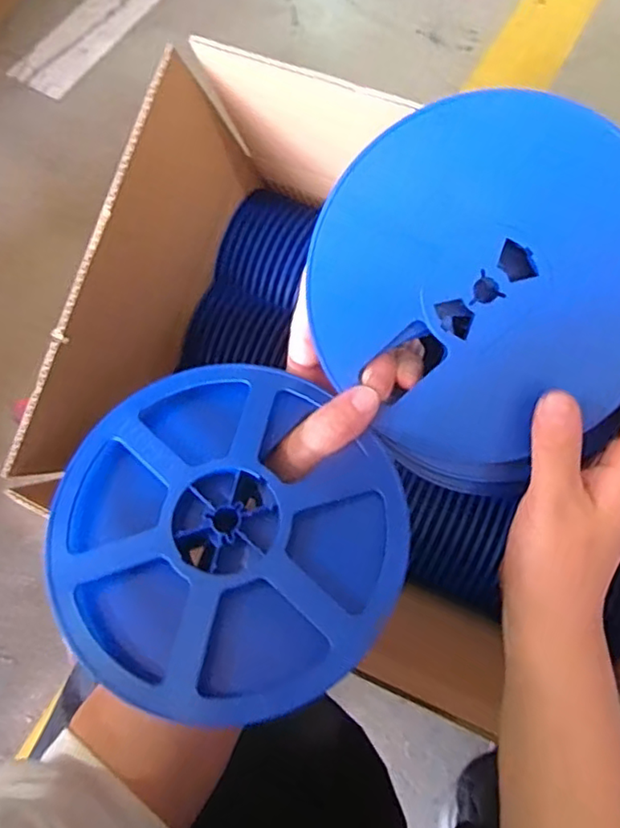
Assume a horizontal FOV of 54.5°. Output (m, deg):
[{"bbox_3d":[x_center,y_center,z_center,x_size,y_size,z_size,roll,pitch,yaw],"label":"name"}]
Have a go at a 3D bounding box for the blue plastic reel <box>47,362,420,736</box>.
[{"bbox_3d":[-0.040,0.054,0.296,0.167,0.016,0.164,-1,67,2],"label":"blue plastic reel"}]

